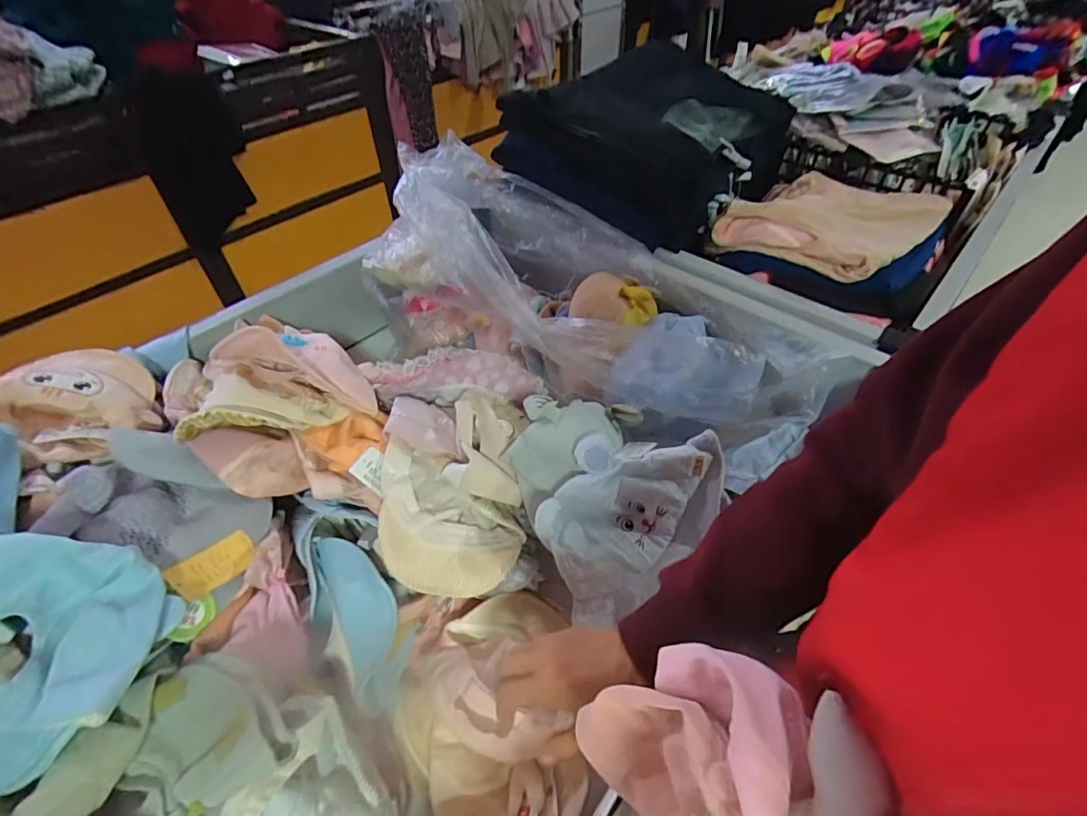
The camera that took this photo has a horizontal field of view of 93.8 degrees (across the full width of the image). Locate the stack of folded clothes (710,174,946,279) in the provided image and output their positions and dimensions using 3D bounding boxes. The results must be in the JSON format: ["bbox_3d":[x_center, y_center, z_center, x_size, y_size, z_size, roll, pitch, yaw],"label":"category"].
[{"bbox_3d":[0.483,-0.326,0.850,0.350,0.059,0.267,-34,55,-27],"label":"stack of folded clothes"}]

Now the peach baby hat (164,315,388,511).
[{"bbox_3d":[-0.274,-0.013,0.546,0.179,0.120,0.194,-4,47,-3],"label":"peach baby hat"}]

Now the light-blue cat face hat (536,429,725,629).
[{"bbox_3d":[0.099,0.131,0.547,0.211,0.209,0.054,1,3,-7],"label":"light-blue cat face hat"}]

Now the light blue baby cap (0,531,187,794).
[{"bbox_3d":[-0.363,0.163,0.348,0.167,0.072,0.152,-9,48,-8],"label":"light blue baby cap"}]

